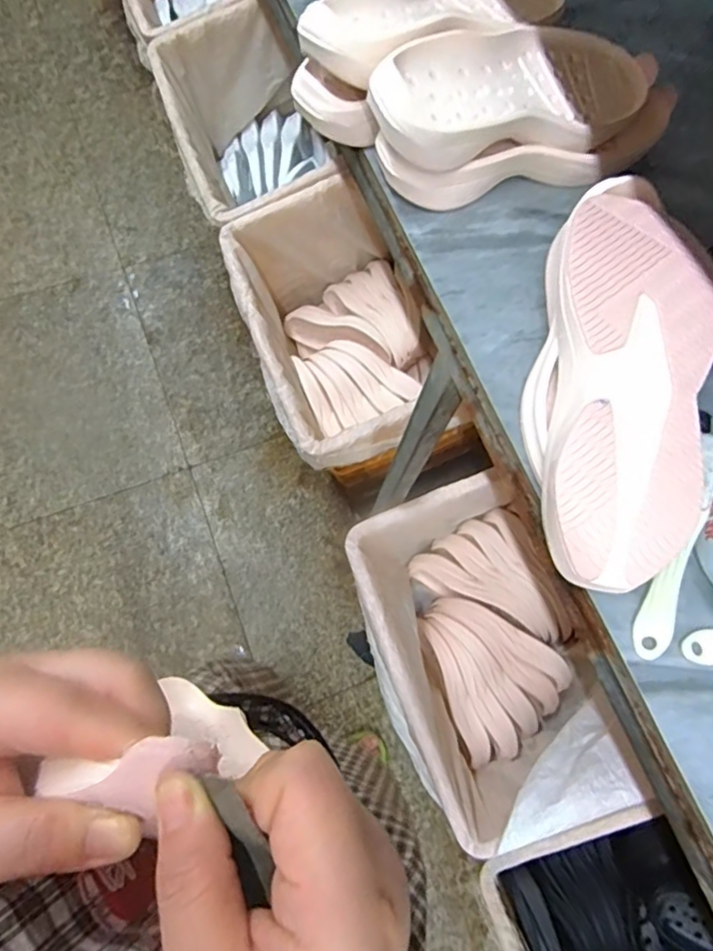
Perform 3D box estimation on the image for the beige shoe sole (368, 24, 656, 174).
[{"bbox_3d":[0.123,-0.299,0.451,0.260,0.047,0.097,-25,74,-23],"label":"beige shoe sole"}]

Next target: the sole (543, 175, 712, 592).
[{"bbox_3d":[0.178,-0.079,0.383,0.111,0.037,0.298,16,73,3],"label":"sole"}]

